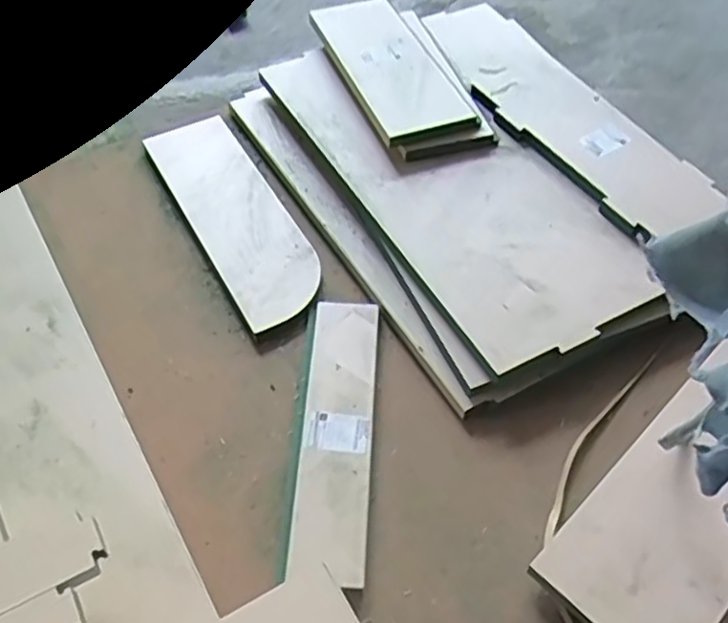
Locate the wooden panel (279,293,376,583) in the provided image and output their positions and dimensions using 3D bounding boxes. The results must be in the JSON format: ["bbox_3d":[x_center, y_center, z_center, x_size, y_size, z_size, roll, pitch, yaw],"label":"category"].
[{"bbox_3d":[-0.030,0.114,0.689,0.075,0.023,0.290,3,52,1],"label":"wooden panel"}]

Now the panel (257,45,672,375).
[{"bbox_3d":[0.101,-0.170,0.849,0.226,0.022,0.544,-26,61,-18],"label":"panel"}]

